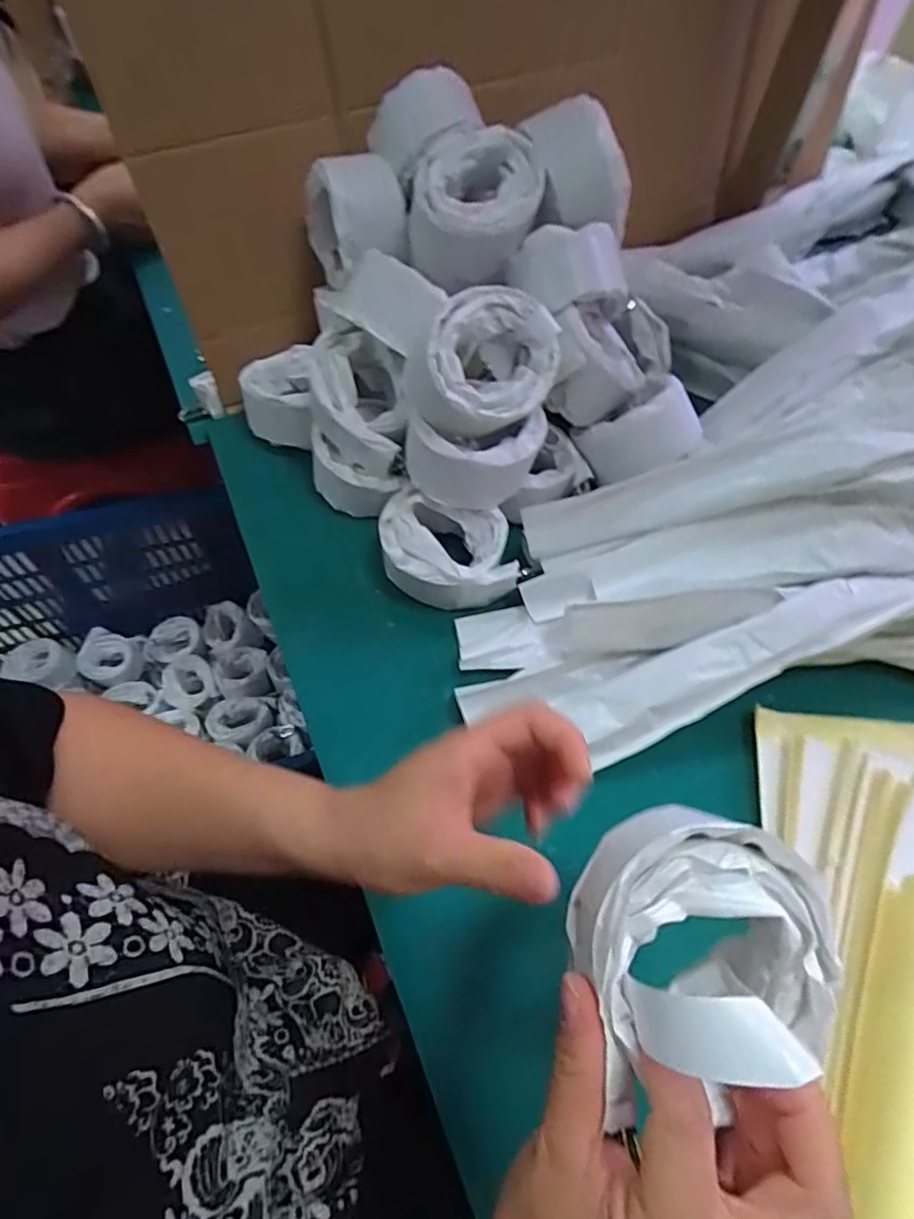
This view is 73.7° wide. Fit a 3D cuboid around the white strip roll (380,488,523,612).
[{"bbox_3d":[-0.009,-0.046,0.467,0.094,0.046,0.083,-8,59,-6],"label":"white strip roll"}]

